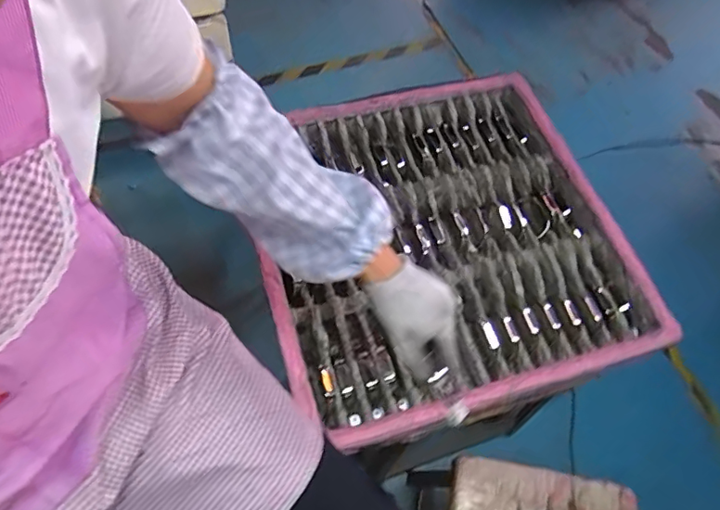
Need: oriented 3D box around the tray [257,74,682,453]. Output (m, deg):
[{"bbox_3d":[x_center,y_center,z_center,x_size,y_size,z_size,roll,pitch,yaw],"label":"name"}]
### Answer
[{"bbox_3d":[0.121,-0.033,0.838,0.551,0.061,0.546,-14,61,-13],"label":"tray"}]

